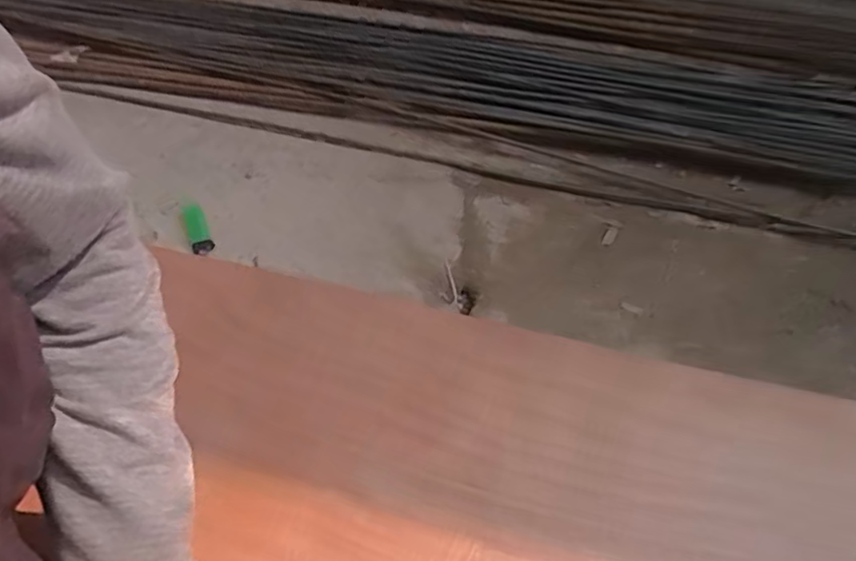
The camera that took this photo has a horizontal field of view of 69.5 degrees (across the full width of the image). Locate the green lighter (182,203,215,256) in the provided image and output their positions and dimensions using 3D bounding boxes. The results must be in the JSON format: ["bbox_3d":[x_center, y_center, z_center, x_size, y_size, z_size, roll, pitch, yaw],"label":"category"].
[{"bbox_3d":[-0.267,-0.059,0.714,0.023,0.008,0.061,-18,83,-18],"label":"green lighter"}]

